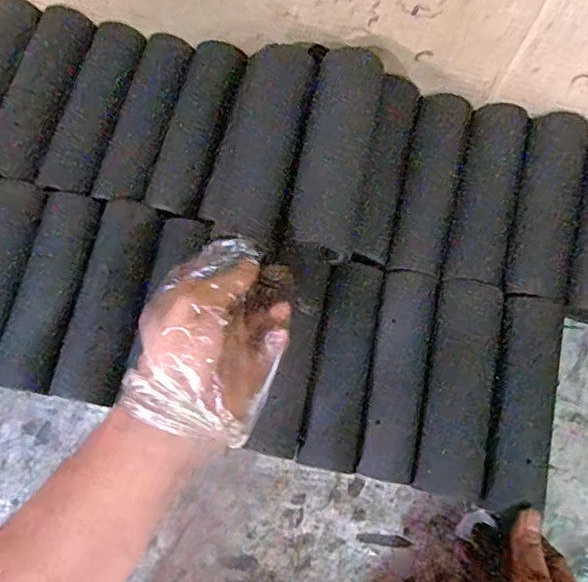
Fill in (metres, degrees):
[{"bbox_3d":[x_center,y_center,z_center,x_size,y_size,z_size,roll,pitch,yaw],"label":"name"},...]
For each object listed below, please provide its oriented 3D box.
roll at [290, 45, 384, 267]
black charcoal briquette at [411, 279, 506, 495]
[{"bbox_3d":[0.037,-0.120,0.493,0.058,0.053,0.181,11,72,2],"label":"roll"},{"bbox_3d":[0.142,0.084,0.496,0.055,0.051,0.179,10,72,2],"label":"black charcoal briquette"}]

